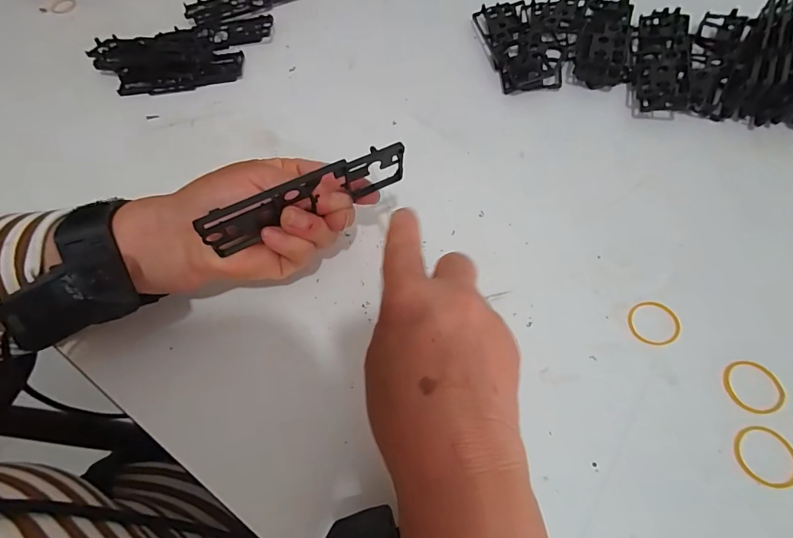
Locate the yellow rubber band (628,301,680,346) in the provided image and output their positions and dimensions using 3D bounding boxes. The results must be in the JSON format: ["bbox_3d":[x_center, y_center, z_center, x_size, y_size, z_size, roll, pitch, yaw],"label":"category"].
[{"bbox_3d":[0.165,0.034,0.252,0.032,0.004,0.029,-8,62,0],"label":"yellow rubber band"}]

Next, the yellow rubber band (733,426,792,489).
[{"bbox_3d":[0.201,0.101,0.214,0.030,0.004,0.030,-2,62,3],"label":"yellow rubber band"}]

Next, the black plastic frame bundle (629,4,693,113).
[{"bbox_3d":[0.234,-0.187,0.352,0.042,0.024,0.142,14,64,11],"label":"black plastic frame bundle"}]

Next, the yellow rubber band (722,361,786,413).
[{"bbox_3d":[0.208,0.068,0.230,0.031,0.004,0.030,-13,62,-3],"label":"yellow rubber band"}]

